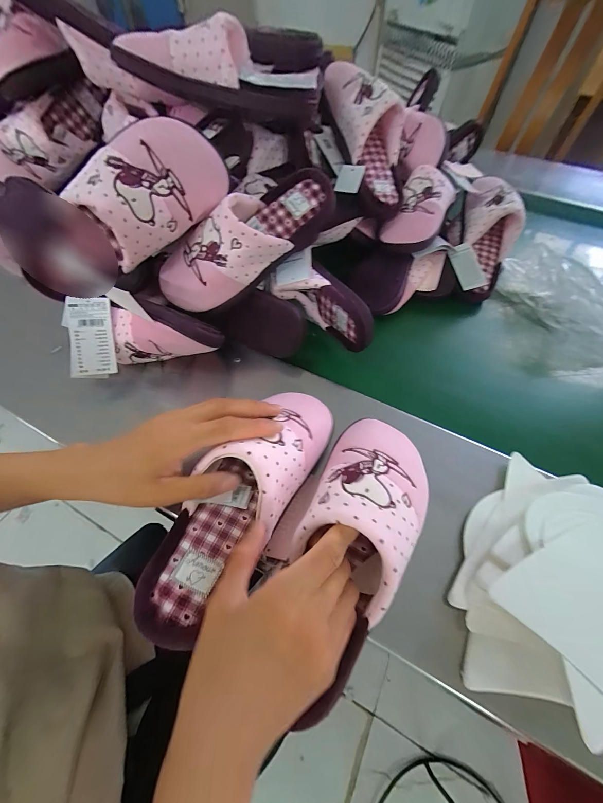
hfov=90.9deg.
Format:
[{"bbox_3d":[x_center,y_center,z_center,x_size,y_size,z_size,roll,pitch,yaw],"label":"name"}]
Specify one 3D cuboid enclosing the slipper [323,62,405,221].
[{"bbox_3d":[0.105,-0.426,0.478,0.090,0.091,0.246,-30,104,-20],"label":"slipper"}]

